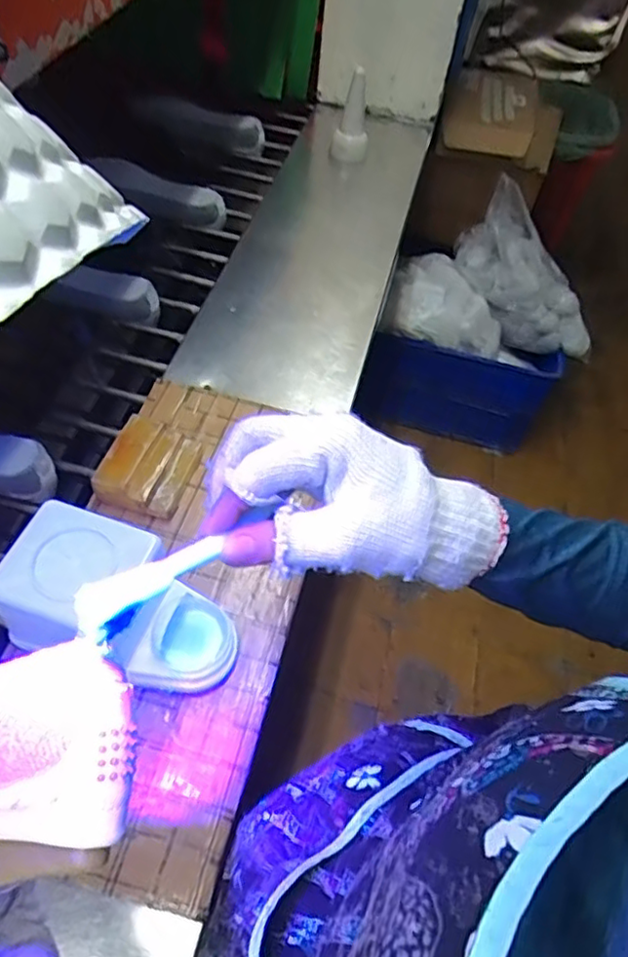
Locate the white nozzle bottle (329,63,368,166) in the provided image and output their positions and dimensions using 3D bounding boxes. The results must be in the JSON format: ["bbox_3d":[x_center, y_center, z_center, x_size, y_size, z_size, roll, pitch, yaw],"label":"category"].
[{"bbox_3d":[0.067,-0.634,1.100,0.064,0.139,0.053,7,54,-1],"label":"white nozzle bottle"}]

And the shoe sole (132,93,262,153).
[{"bbox_3d":[-0.217,-0.673,1.188,0.244,0.066,0.027,13,16,-3],"label":"shoe sole"}]

